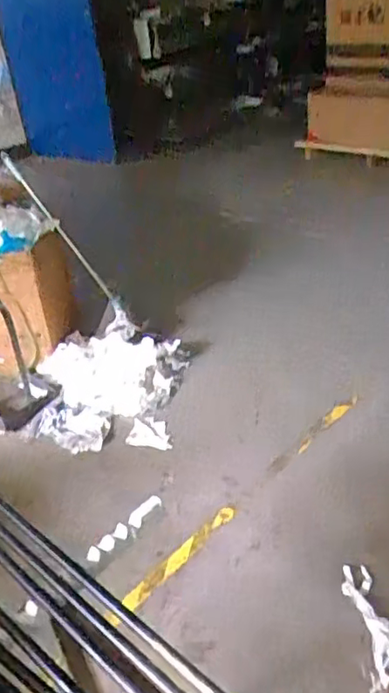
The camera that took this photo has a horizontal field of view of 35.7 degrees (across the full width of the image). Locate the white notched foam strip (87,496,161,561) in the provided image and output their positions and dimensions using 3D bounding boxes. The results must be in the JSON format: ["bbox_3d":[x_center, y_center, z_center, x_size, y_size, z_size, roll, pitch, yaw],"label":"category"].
[{"bbox_3d":[-0.107,0.282,0.951,0.029,0.019,0.143,23,44,39],"label":"white notched foam strip"}]

